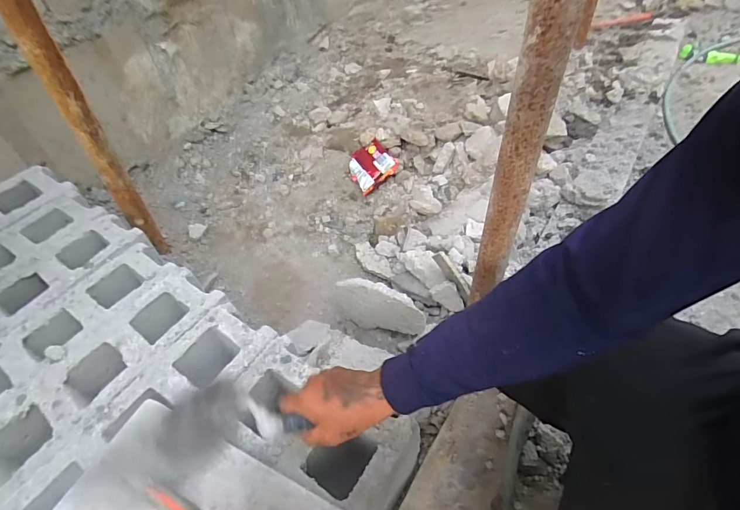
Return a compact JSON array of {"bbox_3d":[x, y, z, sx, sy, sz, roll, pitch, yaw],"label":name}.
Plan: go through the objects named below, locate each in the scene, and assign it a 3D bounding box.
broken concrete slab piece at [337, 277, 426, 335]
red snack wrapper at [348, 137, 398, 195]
[{"bbox_3d":[0.020,0.100,0.765,0.180,0.106,0.019,7,29,26],"label":"broken concrete slab piece"},{"bbox_3d":[0.000,-0.255,1.121,0.129,0.046,0.135,-39,60,7],"label":"red snack wrapper"}]

